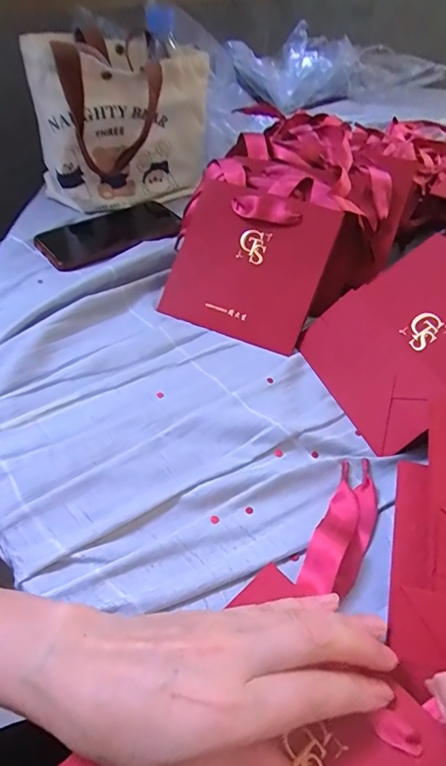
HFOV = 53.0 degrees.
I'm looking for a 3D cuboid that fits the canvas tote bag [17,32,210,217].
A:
[{"bbox_3d":[-0.129,-0.331,0.564,0.199,0.170,0.128,-32,56,-28],"label":"canvas tote bag"}]

